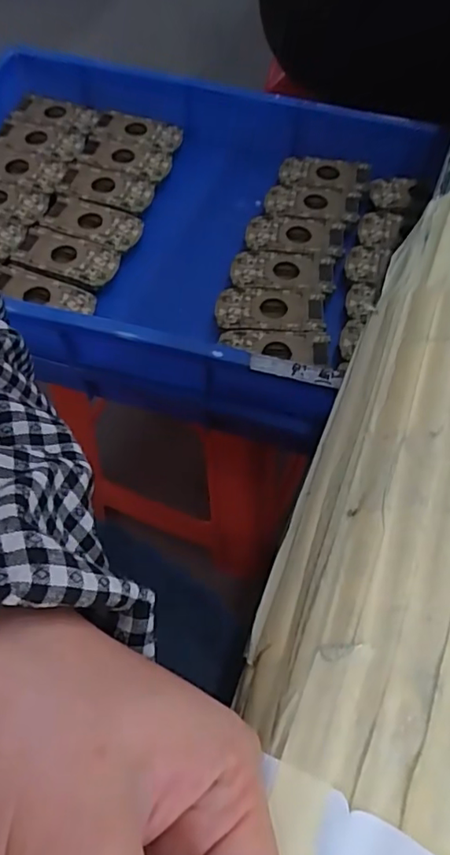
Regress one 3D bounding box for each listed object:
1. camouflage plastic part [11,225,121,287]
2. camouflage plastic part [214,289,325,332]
[{"bbox_3d":[-0.153,-0.165,0.539,0.099,0.008,0.050,20,62,10],"label":"camouflage plastic part"},{"bbox_3d":[0.040,-0.107,0.509,0.096,0.008,0.049,5,60,2],"label":"camouflage plastic part"}]

